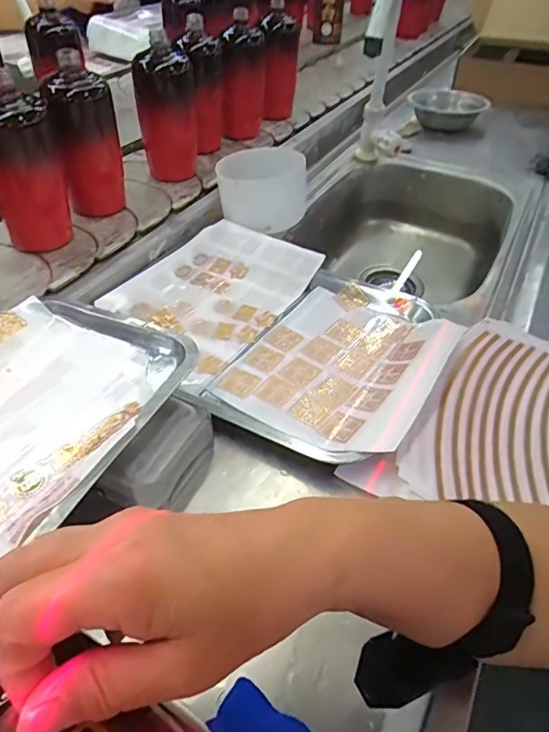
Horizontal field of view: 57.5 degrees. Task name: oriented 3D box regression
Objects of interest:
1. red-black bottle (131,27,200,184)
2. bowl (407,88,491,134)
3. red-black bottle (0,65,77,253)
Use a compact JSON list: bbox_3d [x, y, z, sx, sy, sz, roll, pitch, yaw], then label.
[{"bbox_3d":[-0.163,-0.392,0.763,0.090,0.172,0.069,-1,46,-6],"label":"red-black bottle"},{"bbox_3d":[0.409,-0.612,1.193,0.177,0.062,0.177,2,45,-2],"label":"bowl"},{"bbox_3d":[-0.296,-0.241,0.595,0.082,0.188,0.084,-13,48,-17],"label":"red-black bottle"}]

